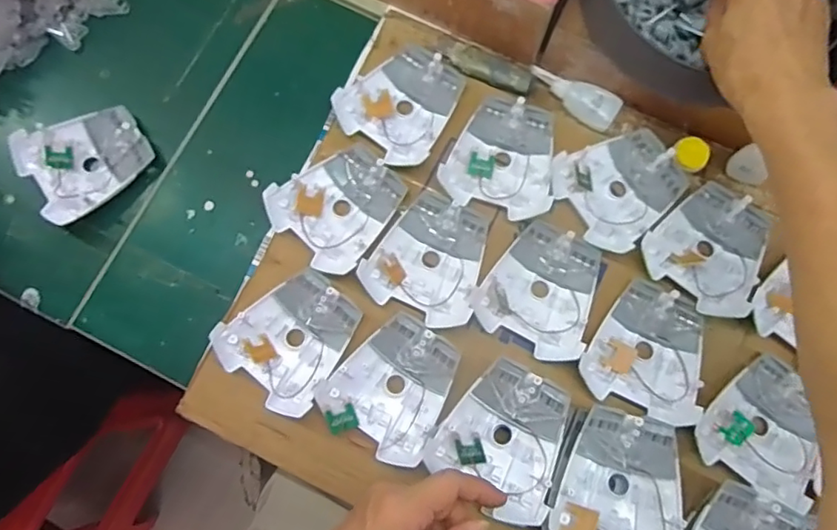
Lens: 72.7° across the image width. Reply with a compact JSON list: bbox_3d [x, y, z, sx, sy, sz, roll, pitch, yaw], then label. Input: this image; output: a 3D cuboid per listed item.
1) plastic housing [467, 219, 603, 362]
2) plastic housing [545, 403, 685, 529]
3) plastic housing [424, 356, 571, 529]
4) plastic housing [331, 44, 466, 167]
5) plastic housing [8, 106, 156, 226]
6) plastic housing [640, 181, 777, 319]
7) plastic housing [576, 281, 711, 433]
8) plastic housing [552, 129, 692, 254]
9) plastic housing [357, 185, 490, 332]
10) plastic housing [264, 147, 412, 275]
[{"bbox_3d":[0.109,0.020,0.496,0.096,0.020,0.108,29,81,5],"label":"plastic housing"},{"bbox_3d":[0.156,0.172,0.445,0.095,0.033,0.109,15,80,3],"label":"plastic housing"},{"bbox_3d":[0.072,0.137,0.458,0.097,0.030,0.106,34,81,6],"label":"plastic housing"},{"bbox_3d":[-0.014,-0.152,0.533,0.096,0.020,0.108,38,81,6],"label":"plastic housing"},{"bbox_3d":[-0.309,-0.097,0.531,0.107,0.025,0.094,-30,81,-6],"label":"plastic housing"},{"bbox_3d":[0.254,-0.020,0.498,0.098,0.016,0.109,29,80,5],"label":"plastic housing"},{"bbox_3d":[0.197,0.071,0.479,0.097,0.016,0.104,25,80,4],"label":"plastic housing"},{"bbox_3d":[0.183,-0.074,0.511,0.107,0.020,0.097,-34,81,-6],"label":"plastic housing"},{"bbox_3d":[0.012,-0.007,0.504,0.096,0.017,0.108,26,80,4],"label":"plastic housing"},{"bbox_3d":[-0.070,-0.056,0.509,0.094,0.018,0.109,42,82,7],"label":"plastic housing"}]

